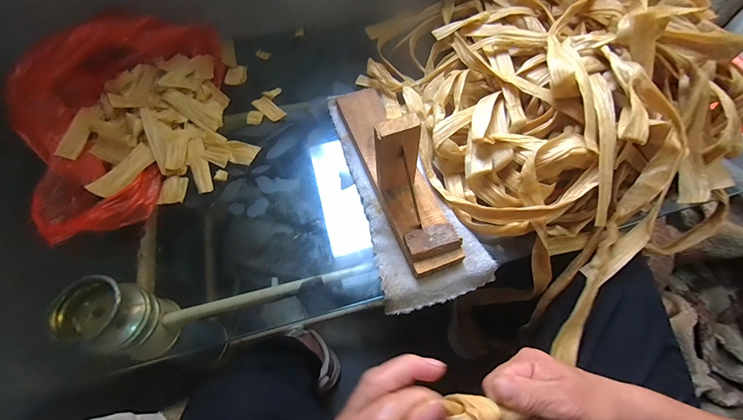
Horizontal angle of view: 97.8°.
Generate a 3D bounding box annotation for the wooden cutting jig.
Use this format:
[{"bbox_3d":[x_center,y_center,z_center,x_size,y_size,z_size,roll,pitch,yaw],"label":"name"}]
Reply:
[{"bbox_3d":[0.028,-0.076,0.367,0.064,0.110,0.275,-19,64,-11],"label":"wooden cutting jig"}]

